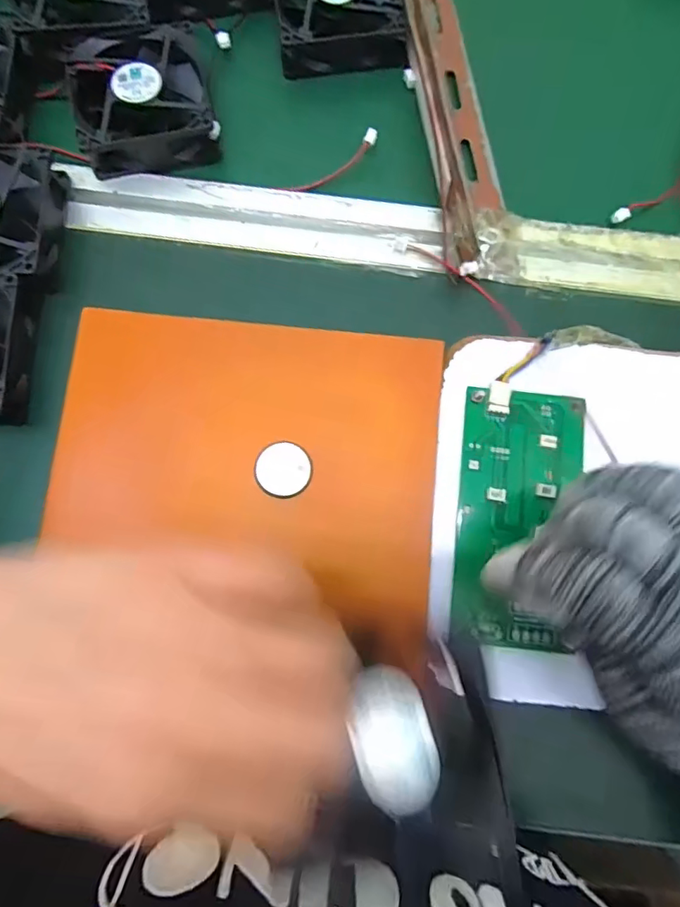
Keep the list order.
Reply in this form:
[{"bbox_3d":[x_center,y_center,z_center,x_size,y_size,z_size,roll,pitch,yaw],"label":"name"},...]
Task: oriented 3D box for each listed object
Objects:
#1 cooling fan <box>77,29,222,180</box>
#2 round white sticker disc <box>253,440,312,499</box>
[{"bbox_3d":[-0.119,-0.216,0.322,0.078,0.028,0.082,-13,79,-2],"label":"cooling fan"},{"bbox_3d":[-0.029,0.009,0.274,0.028,0.005,0.029,0,79,0],"label":"round white sticker disc"}]

